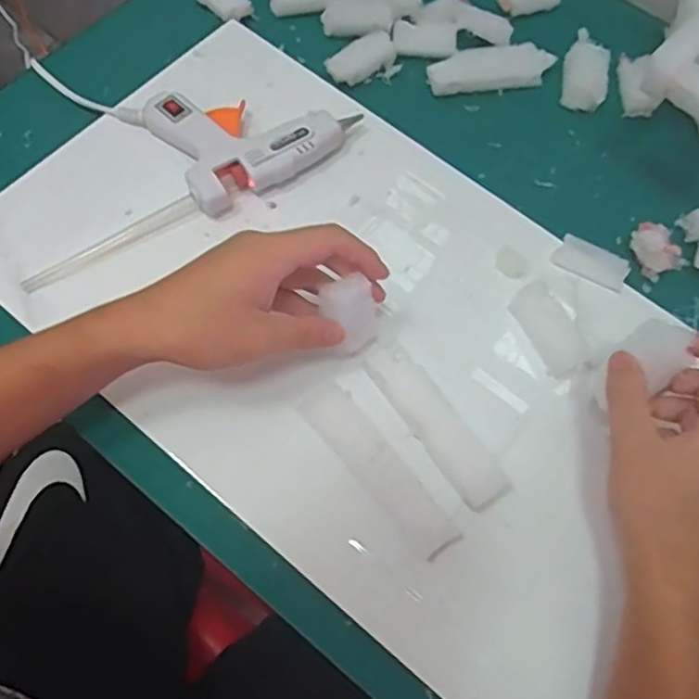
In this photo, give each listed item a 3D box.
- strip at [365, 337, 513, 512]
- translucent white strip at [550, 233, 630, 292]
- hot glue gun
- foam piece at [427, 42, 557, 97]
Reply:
[{"bbox_3d":[0.053,0.046,0.409,0.027,0.025,0.118,-32,72,-14],"label":"strip"},{"bbox_3d":[0.177,-0.064,0.472,0.052,0.007,0.027,28,70,9],"label":"translucent white strip"},{"bbox_3d":[-0.080,-0.171,0.492,0.134,0.032,0.121,-33,72,-14],"label":"hot glue gun"},{"bbox_3d":[0.121,-0.237,0.546,0.110,0.011,0.038,-12,69,-7],"label":"foam piece"}]

